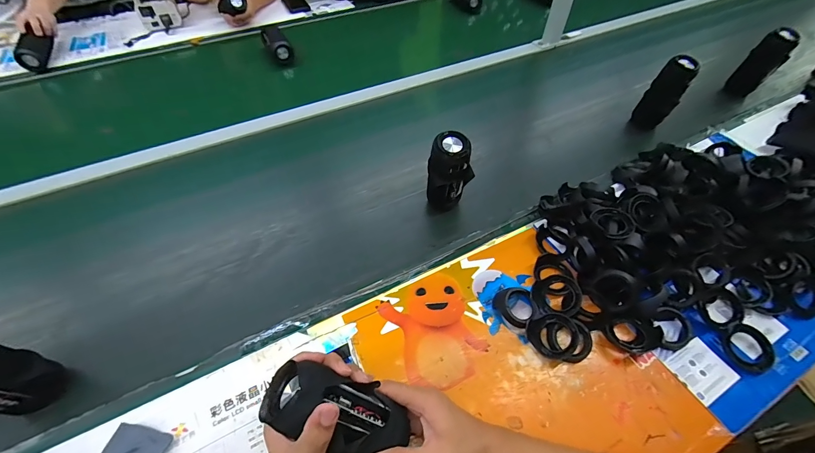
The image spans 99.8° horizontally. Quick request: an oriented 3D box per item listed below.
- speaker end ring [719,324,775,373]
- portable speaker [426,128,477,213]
[{"bbox_3d":[0.467,0.165,0.470,0.057,0.016,0.064,-18,70,-2],"label":"speaker end ring"},{"bbox_3d":[0.074,-0.086,0.603,0.075,0.142,0.064,4,53,4],"label":"portable speaker"}]

